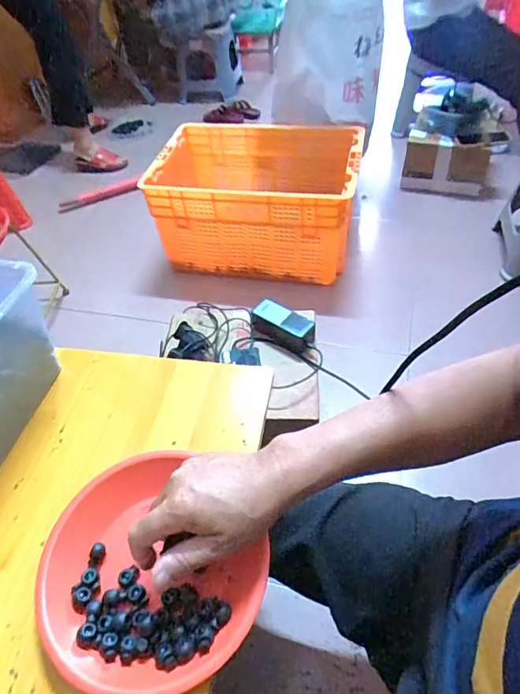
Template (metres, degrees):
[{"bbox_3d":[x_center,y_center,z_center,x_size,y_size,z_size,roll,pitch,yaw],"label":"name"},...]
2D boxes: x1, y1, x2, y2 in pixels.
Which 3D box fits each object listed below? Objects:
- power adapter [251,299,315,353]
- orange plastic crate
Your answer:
[{"bbox_3d":[0.043,-0.047,0.906,0.134,0.053,0.055,27,57,26],"label":"power adapter"},{"bbox_3d":[-0.004,-0.463,1.418,0.598,0.293,0.431,7,51,12],"label":"orange plastic crate"}]

